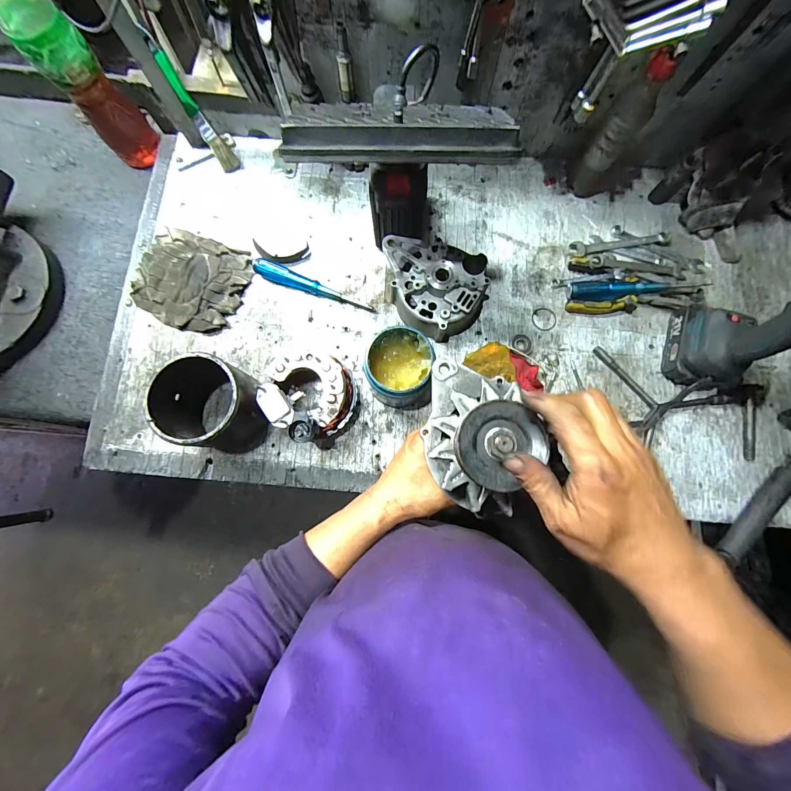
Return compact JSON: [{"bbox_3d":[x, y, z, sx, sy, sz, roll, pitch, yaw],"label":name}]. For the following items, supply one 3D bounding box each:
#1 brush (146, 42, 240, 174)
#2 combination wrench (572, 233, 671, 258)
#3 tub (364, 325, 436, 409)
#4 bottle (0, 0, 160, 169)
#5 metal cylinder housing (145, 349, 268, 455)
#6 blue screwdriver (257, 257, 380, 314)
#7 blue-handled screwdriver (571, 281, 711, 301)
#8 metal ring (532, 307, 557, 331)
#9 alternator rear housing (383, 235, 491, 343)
[{"bbox_3d":[-0.309,-0.439,0.527,0.027,0.160,0.032,-39,44,-7],"label":"brush"},{"bbox_3d":[0.366,-0.246,0.547,0.165,0.011,0.025,-9,80,-2],"label":"combination wrench"},{"bbox_3d":[0.007,-0.035,0.465,0.083,0.098,0.091,-4,79,-1],"label":"tub"},{"bbox_3d":[-0.462,-0.467,0.495,0.080,0.253,0.075,-39,82,-7],"label":"bottle"},{"bbox_3d":[-0.232,0.015,0.445,0.113,0.117,0.107,0,79,0],"label":"metal cylinder housing"},{"bbox_3d":[-0.126,-0.168,0.524,0.191,0.025,0.026,21,80,4],"label":"blue screwdriver"},{"bbox_3d":[0.368,-0.161,0.522,0.192,0.035,0.030,0,79,0],"label":"blue-handled screwdriver"},{"bbox_3d":[0.235,-0.120,0.531,0.038,0.004,0.038,0,79,0],"label":"metal ring"},{"bbox_3d":[0.058,-0.153,0.499,0.154,0.075,0.124,12,80,2],"label":"alternator rear housing"}]

